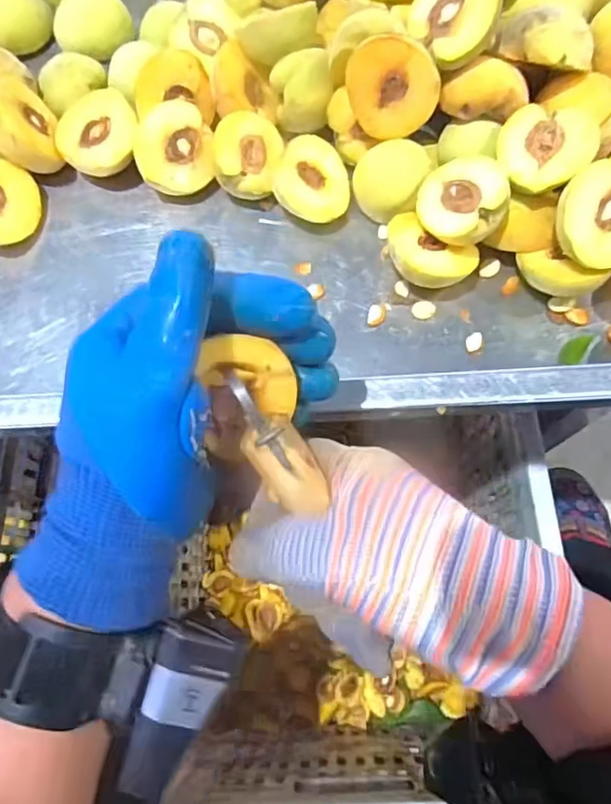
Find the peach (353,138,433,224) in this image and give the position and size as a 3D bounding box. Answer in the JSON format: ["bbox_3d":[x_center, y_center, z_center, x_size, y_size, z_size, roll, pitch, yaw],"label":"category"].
[{"bbox_3d":[0.063,-0.157,0.407,0.053,0.023,0.052,0,95,13],"label":"peach"}]

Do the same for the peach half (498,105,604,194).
[{"bbox_3d":[0.149,-0.157,0.358,0.056,0.021,0.058,-1,71,2],"label":"peach half"}]

